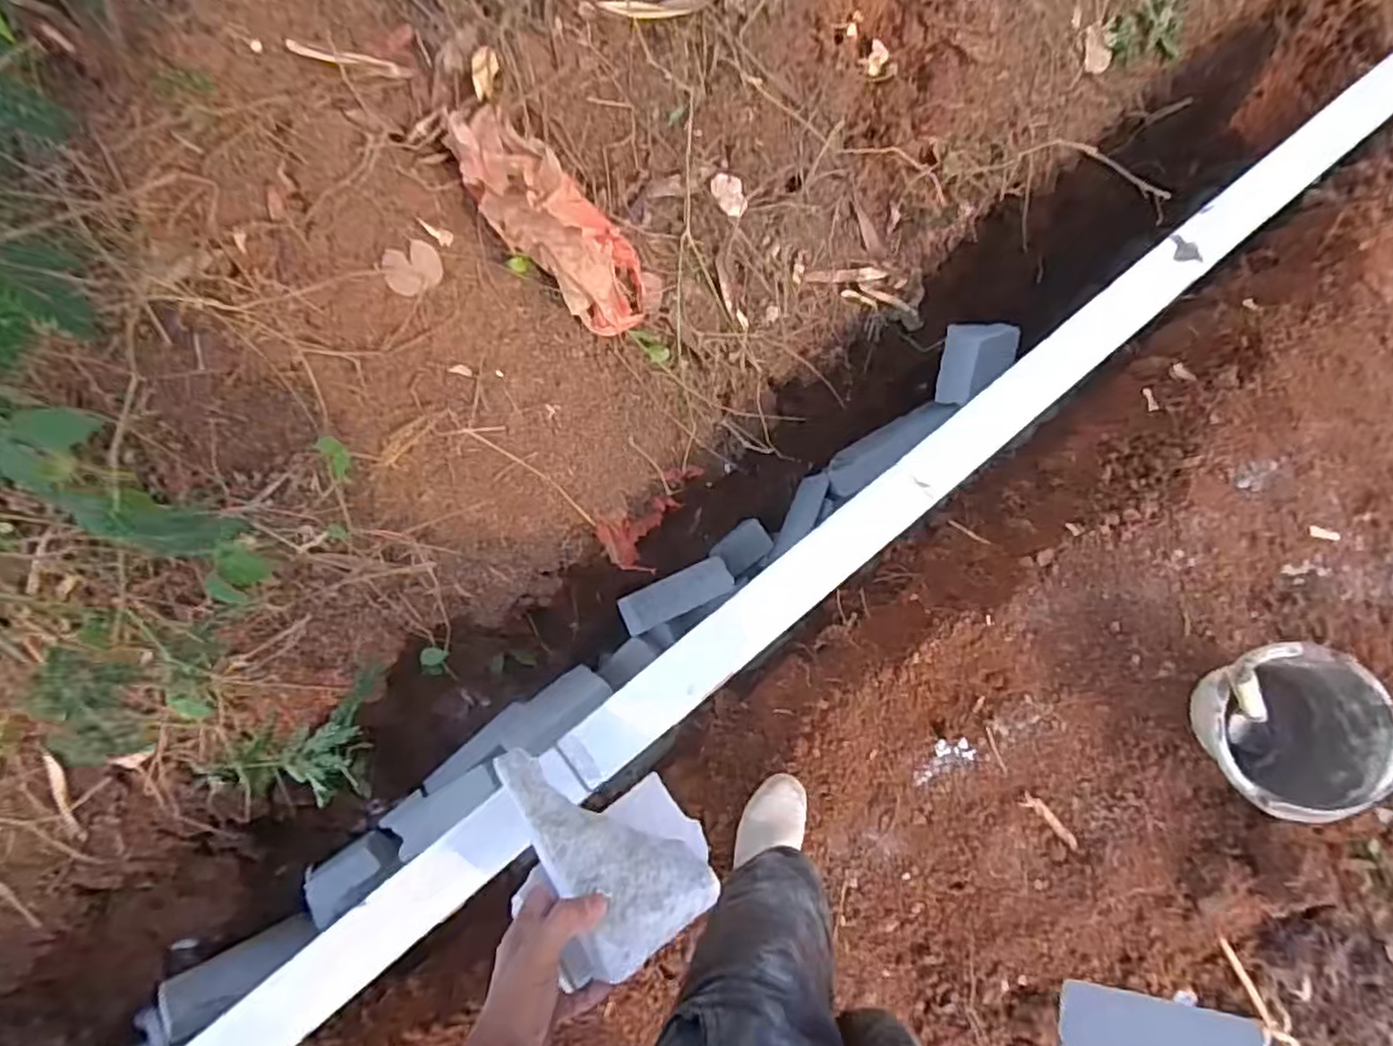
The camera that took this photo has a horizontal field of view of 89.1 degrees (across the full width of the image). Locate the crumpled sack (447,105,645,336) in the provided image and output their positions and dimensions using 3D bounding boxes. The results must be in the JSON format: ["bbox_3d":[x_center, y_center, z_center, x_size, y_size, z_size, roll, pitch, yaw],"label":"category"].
[{"bbox_3d":[-0.186,-0.418,0.985,0.340,0.096,0.129,46,74,-27],"label":"crumpled sack"}]

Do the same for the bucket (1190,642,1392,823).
[{"bbox_3d":[0.906,0.324,1.106,0.233,0.170,0.245,1,74,-2],"label":"bucket"}]

